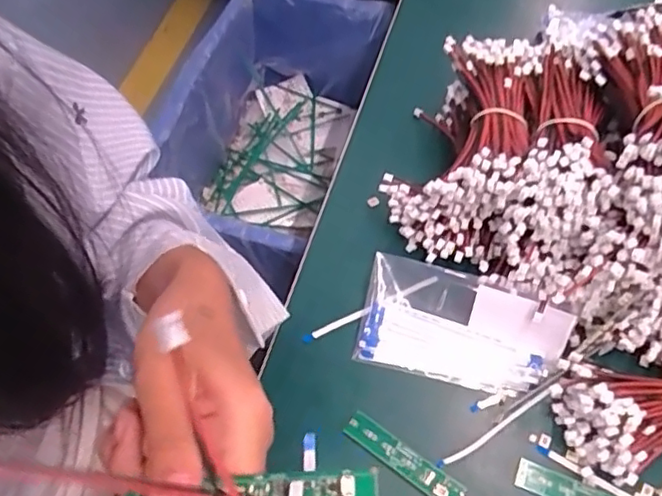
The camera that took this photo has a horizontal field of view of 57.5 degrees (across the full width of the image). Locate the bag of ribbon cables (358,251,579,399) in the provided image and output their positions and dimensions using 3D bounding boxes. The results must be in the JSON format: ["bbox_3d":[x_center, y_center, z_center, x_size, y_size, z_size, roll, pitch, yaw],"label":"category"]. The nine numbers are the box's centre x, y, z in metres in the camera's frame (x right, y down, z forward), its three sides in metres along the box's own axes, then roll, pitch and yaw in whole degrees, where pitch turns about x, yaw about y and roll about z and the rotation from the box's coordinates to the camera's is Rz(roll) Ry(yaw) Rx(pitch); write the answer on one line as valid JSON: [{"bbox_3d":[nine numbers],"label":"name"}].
[{"bbox_3d":[0.092,0.054,0.425,0.135,0.034,0.077,14,60,8],"label":"bag of ribbon cables"}]

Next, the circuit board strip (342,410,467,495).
[{"bbox_3d":[0.047,0.138,0.394,0.086,0.008,0.019,33,65,18],"label":"circuit board strip"}]

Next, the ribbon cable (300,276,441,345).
[{"bbox_3d":[0.028,0.045,0.449,0.107,0.007,0.006,-25,63,7],"label":"ribbon cable"}]

